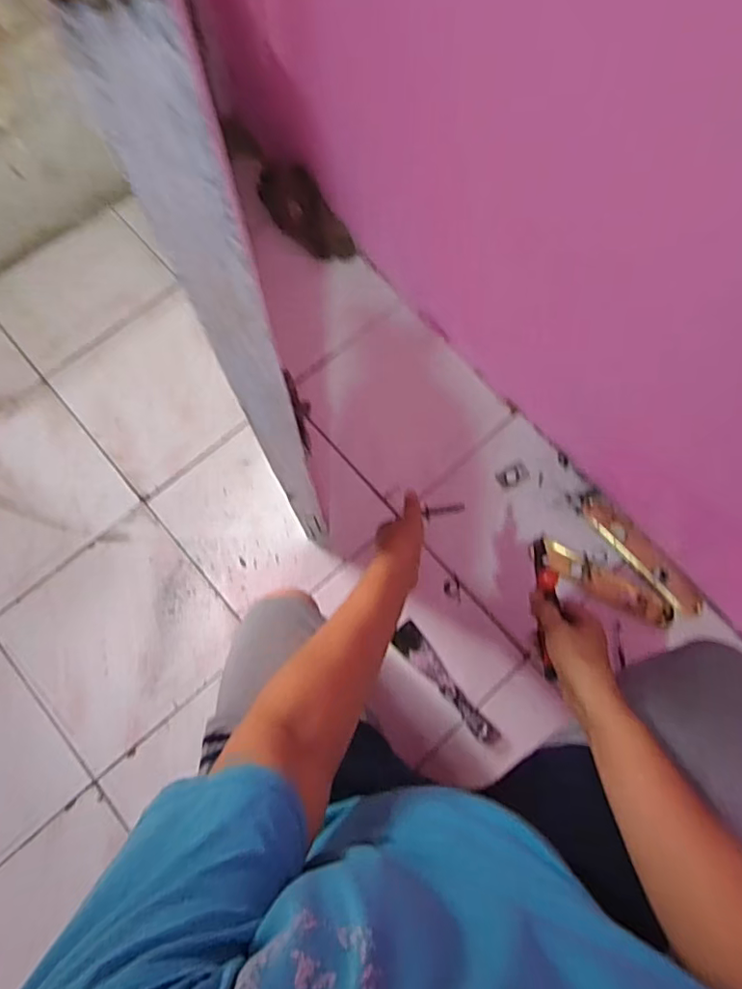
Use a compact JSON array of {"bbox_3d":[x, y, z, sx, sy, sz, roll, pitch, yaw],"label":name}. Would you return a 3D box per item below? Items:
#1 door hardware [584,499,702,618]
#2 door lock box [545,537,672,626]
[{"bbox_3d":[0.440,0.100,0.906,0.048,0.012,0.241,-41,79,-11],"label":"door hardware"},{"bbox_3d":[0.378,0.144,0.893,0.220,0.024,0.050,29,76,7],"label":"door lock box"}]

